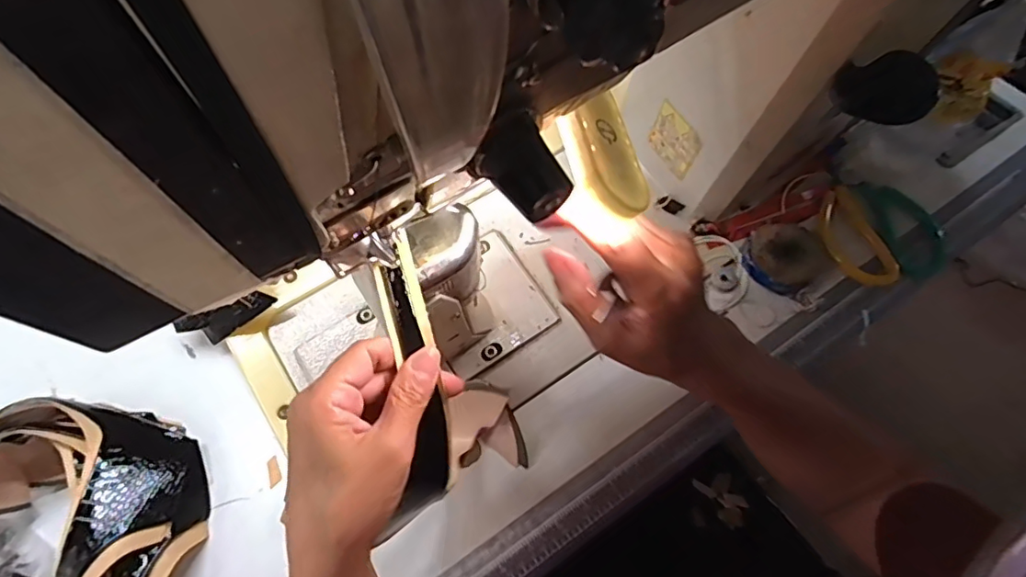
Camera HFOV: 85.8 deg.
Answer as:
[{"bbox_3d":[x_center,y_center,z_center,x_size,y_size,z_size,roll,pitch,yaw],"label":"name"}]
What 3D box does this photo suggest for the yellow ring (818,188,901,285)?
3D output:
[{"bbox_3d":[0.301,-0.045,0.492,0.051,0.010,0.100,-14,64,-5],"label":"yellow ring"}]

